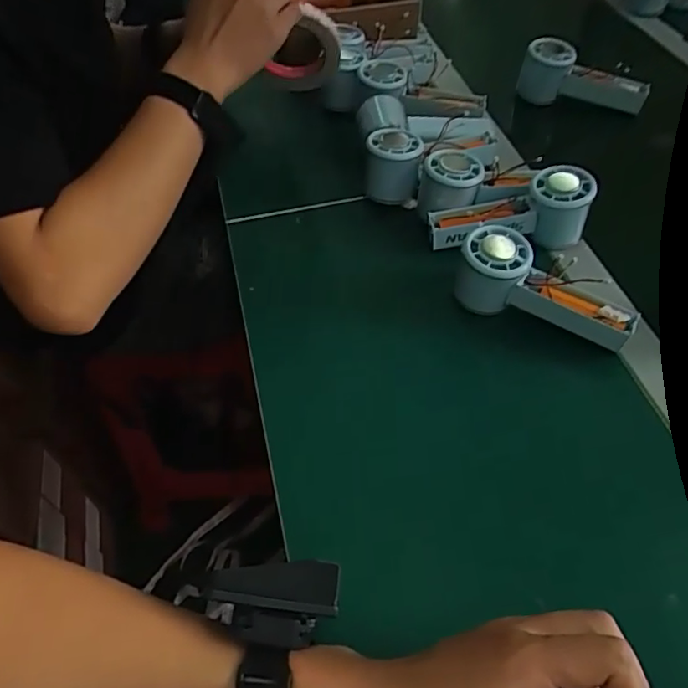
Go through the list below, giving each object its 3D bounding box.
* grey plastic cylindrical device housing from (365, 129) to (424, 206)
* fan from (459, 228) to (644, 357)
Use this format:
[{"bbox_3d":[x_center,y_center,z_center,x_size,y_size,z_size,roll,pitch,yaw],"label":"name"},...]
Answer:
[{"bbox_3d":[0.049,-0.182,0.591,0.054,0.059,0.055,-1,52,1],"label":"grey plastic cylindrical device housing"},{"bbox_3d":[0.165,-0.042,0.487,0.149,0.060,0.049,27,56,5],"label":"fan"}]

